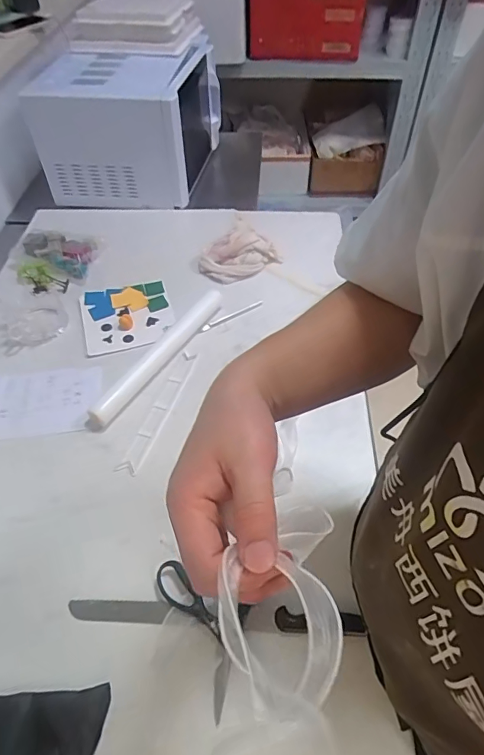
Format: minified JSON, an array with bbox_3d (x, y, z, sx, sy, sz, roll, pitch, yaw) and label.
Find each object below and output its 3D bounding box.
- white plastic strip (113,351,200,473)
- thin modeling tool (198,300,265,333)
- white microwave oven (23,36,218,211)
[{"bbox_3d":[-0.129,0.049,0.751,0.031,0.007,0.238,14,51,14],"label":"white plastic strip"},{"bbox_3d":[-0.020,-0.115,0.881,0.138,0.006,0.011,-28,54,-21],"label":"thin modeling tool"},{"bbox_3d":[-0.248,-0.587,1.094,0.292,0.246,0.371,8,50,9],"label":"white microwave oven"}]

